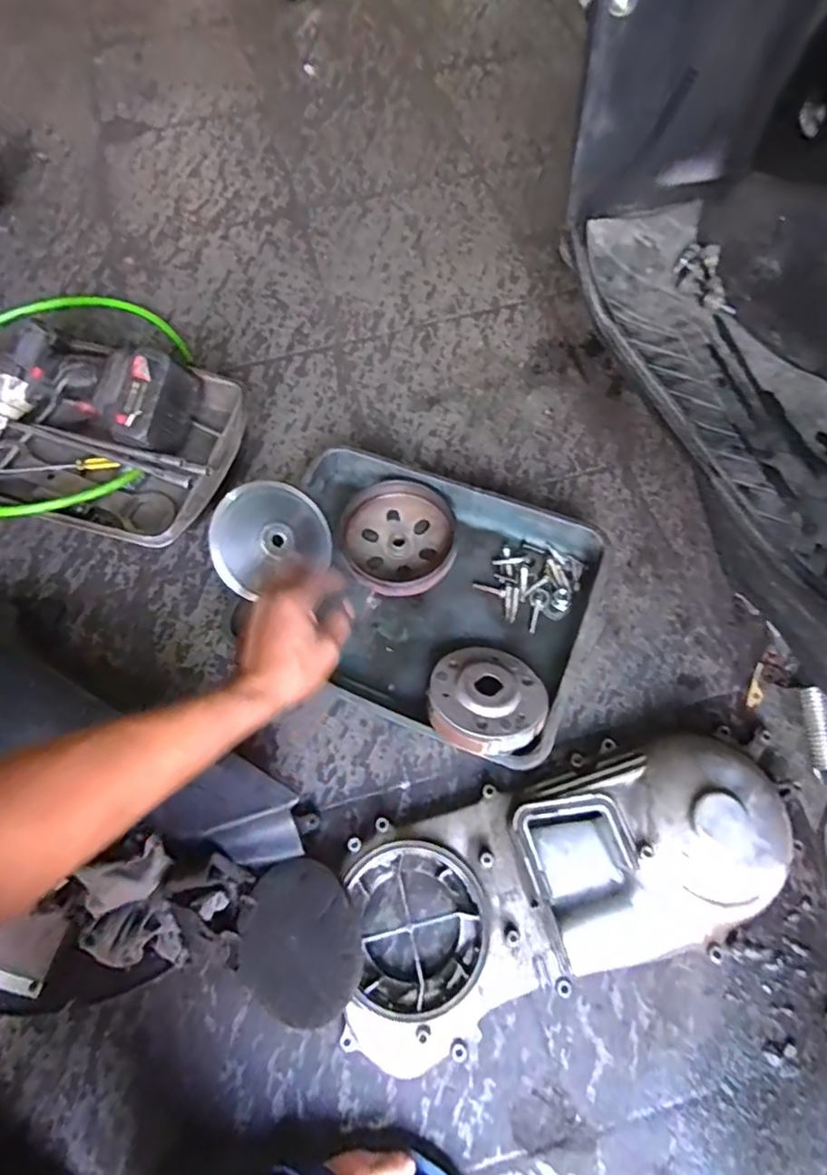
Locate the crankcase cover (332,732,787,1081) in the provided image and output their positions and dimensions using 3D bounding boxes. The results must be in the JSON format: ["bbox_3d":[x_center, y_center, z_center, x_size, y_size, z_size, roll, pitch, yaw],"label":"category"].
[{"bbox_3d":[0.130,0.263,0.528,0.405,0.082,0.184,-16,66,-5],"label":"crankcase cover"}]

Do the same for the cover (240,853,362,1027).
[{"bbox_3d":[-0.099,0.307,0.522,0.122,0.012,0.117,-10,68,24],"label":"cover"}]

